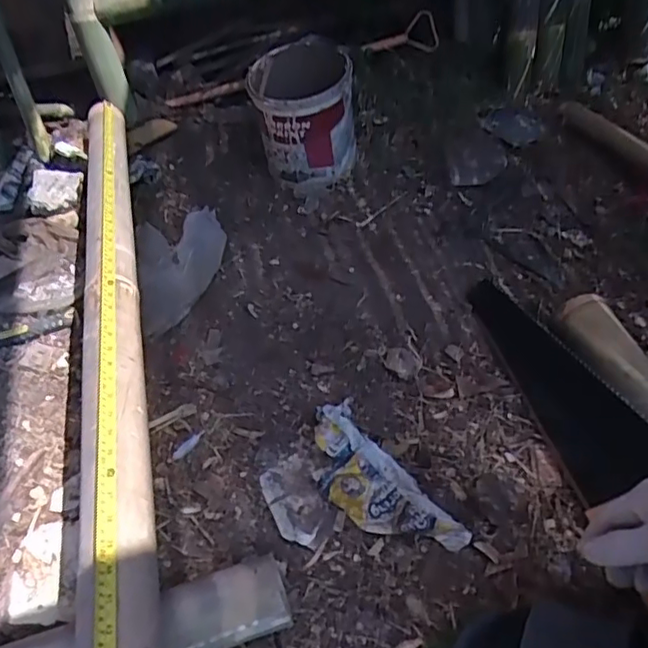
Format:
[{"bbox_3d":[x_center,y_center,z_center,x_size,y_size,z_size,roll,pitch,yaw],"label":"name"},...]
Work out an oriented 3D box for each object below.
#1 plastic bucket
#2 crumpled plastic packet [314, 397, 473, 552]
[{"bbox_3d":[-0.033,-0.368,1.087,0.170,0.200,0.170,-4,45,4],"label":"plastic bucket"},{"bbox_3d":[0.053,0.186,0.709,0.100,0.027,0.231,-30,49,-20],"label":"crumpled plastic packet"}]

